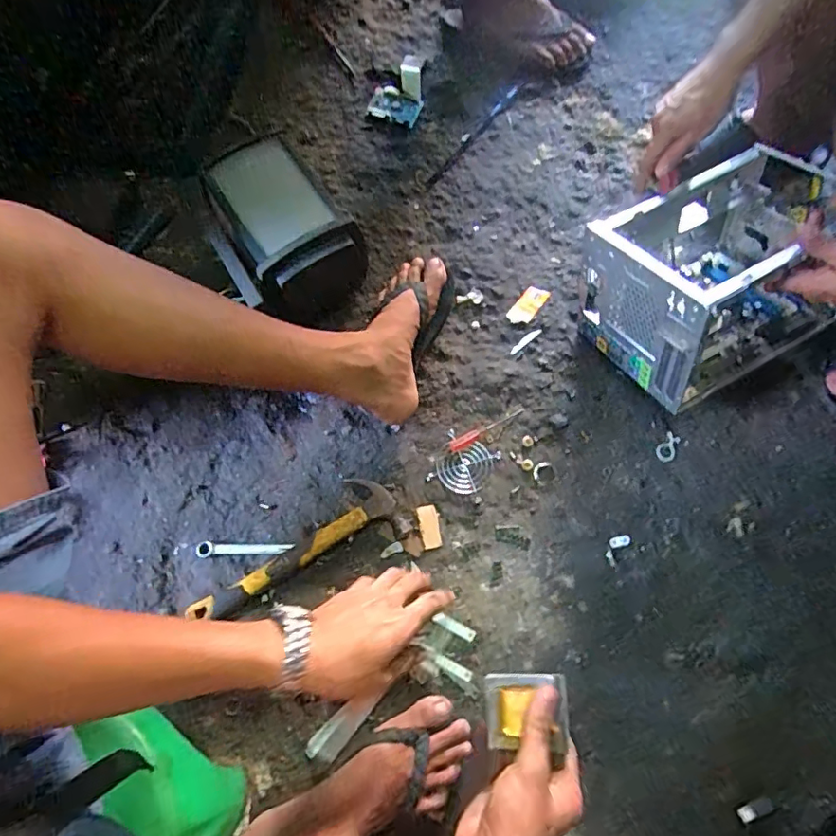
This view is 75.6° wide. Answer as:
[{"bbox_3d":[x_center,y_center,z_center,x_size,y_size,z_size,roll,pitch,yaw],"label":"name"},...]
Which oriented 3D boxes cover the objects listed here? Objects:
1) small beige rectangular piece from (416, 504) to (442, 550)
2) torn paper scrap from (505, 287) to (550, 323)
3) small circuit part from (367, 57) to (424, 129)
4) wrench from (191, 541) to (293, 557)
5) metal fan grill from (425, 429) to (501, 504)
[{"bbox_3d":[0.015,0.137,0.678,0.025,0.005,0.053,-11,73,-4],"label":"small beige rectangular piece"},{"bbox_3d":[0.160,-0.165,0.787,0.035,0.007,0.067,37,78,13],"label":"torn paper scrap"},{"bbox_3d":[-0.027,-0.538,0.879,0.077,0.026,0.124,17,73,4],"label":"small circuit part"},{"bbox_3d":[-0.216,0.164,0.672,0.120,0.014,0.017,-1,73,-1],"label":"wrench"},{"bbox_3d":[0.060,0.063,0.706,0.073,0.006,0.073,25,74,7],"label":"metal fan grill"}]

